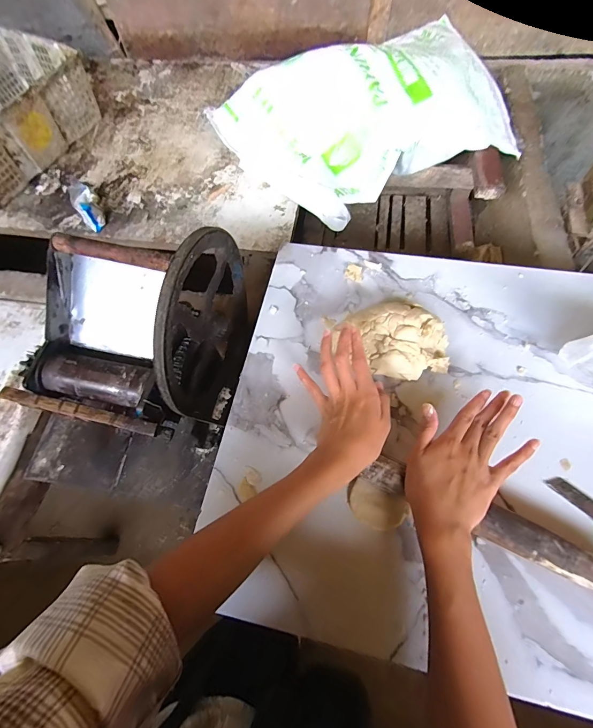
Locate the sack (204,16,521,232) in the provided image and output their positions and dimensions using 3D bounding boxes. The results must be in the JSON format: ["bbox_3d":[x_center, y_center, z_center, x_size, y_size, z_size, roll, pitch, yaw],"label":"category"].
[{"bbox_3d":[0.174,-0.587,0.855,0.655,0.198,0.399,-25,67,-9],"label":"sack"}]

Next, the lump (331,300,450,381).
[{"bbox_3d":[0.124,-0.027,0.445,0.134,0.057,0.105,32,70,17],"label":"lump"}]

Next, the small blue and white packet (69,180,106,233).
[{"bbox_3d":[-0.521,-0.395,0.887,0.059,0.060,0.134,-35,69,-13],"label":"small blue and white packet"}]

